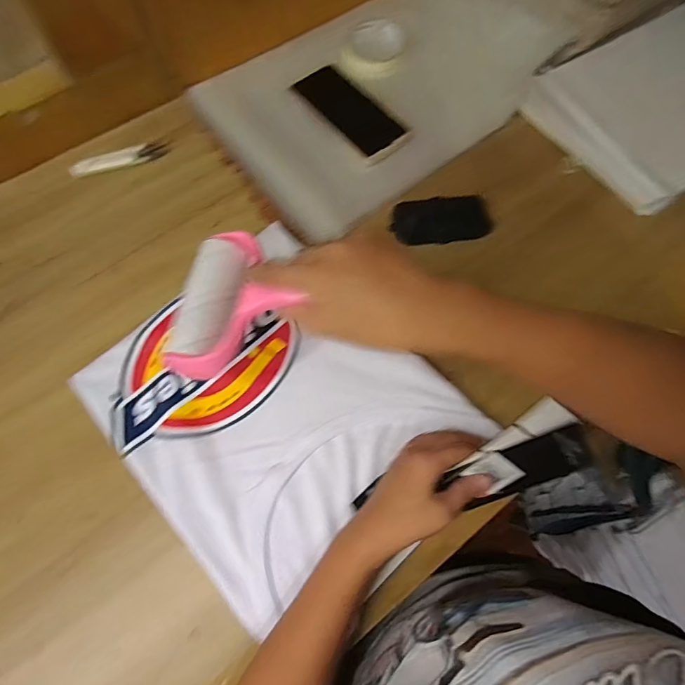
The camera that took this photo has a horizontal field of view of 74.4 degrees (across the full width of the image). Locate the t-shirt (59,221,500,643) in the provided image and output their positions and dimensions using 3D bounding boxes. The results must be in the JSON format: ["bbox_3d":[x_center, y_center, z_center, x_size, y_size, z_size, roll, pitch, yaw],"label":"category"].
[{"bbox_3d":[-0.065,0.053,0.421,0.258,0.017,0.286,-42,74,-13],"label":"t-shirt"}]

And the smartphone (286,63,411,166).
[{"bbox_3d":[0.010,-0.289,0.563,0.067,0.015,0.152,-37,74,-14],"label":"smartphone"}]

